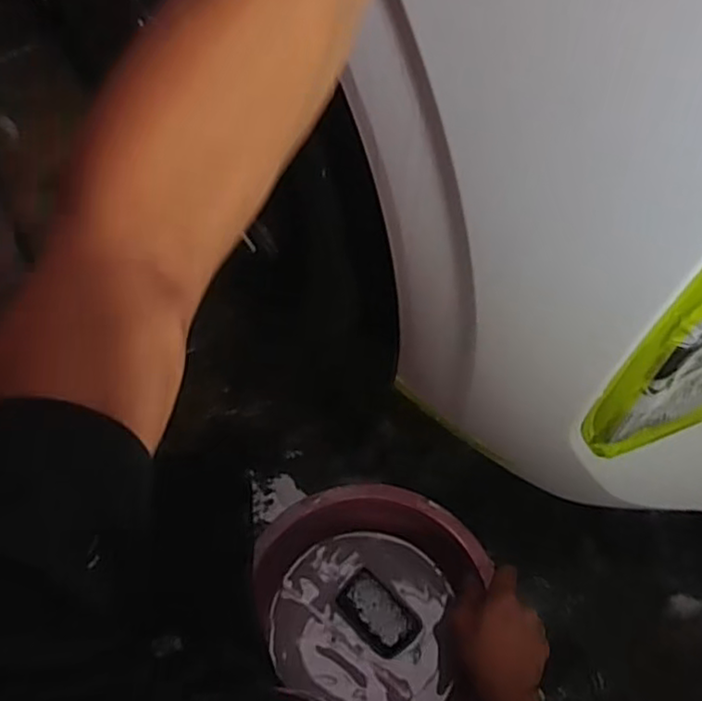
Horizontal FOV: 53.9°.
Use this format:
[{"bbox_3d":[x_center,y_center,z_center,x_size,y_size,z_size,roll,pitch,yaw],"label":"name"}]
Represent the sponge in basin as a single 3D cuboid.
[{"bbox_3d":[0.029,0.299,0.788,0.095,0.035,0.058,41,70,18],"label":"sponge in basin"}]

